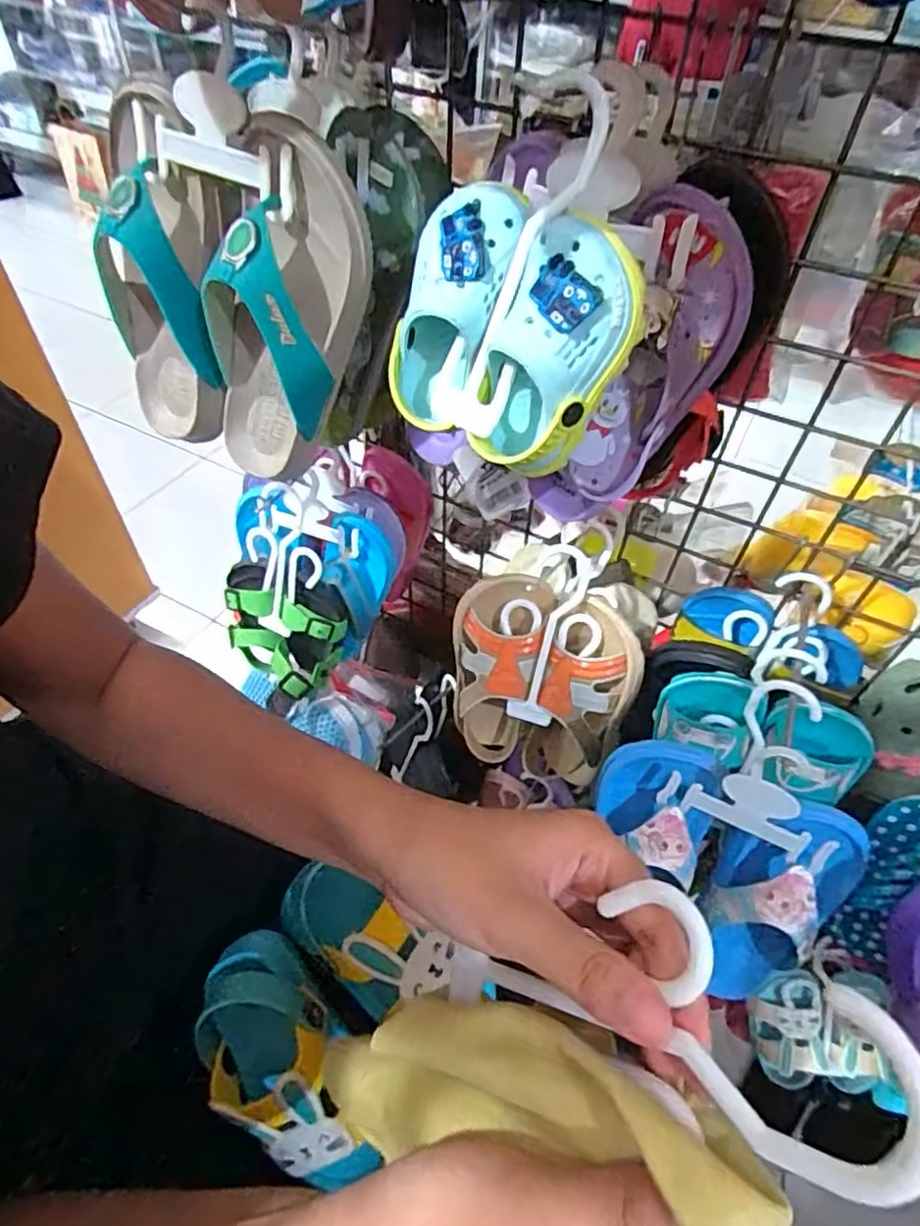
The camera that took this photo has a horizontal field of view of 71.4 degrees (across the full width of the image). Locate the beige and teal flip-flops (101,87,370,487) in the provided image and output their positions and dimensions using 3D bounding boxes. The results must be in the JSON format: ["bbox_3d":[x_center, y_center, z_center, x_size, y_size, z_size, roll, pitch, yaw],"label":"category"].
[{"bbox_3d":[-0.148,-0.204,0.423,0.187,0.206,0.080,22,49,15],"label":"beige and teal flip-flops"}]

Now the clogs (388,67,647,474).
[{"bbox_3d":[0.037,-0.164,0.329,0.118,0.163,0.060,34,31,15],"label":"clogs"}]

